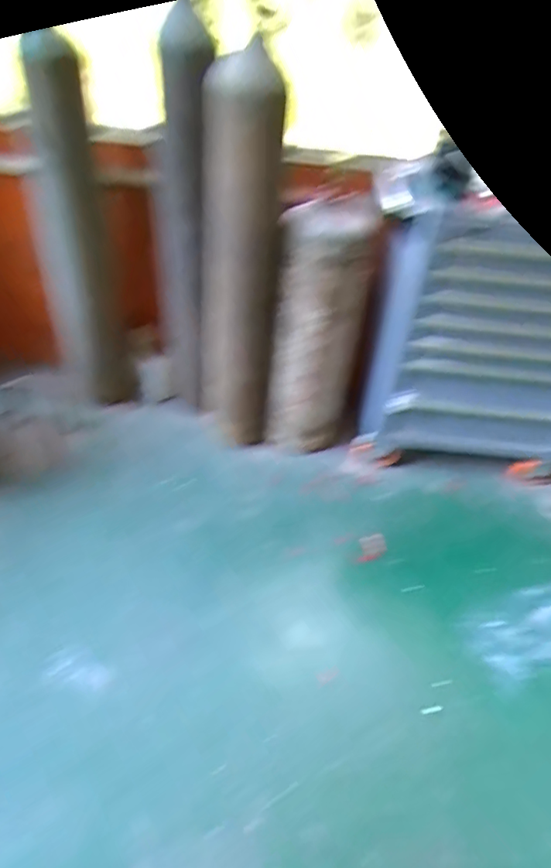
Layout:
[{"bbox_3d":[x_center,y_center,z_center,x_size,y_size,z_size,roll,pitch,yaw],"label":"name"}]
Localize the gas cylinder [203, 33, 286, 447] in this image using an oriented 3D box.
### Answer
[{"bbox_3d":[-0.123,-0.528,1.822,0.289,1.219,0.308,5,43,-4],"label":"gas cylinder"}]

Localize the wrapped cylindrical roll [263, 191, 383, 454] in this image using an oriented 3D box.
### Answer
[{"bbox_3d":[0.155,-0.351,1.906,0.320,0.882,0.325,5,43,-4],"label":"wrapped cylindrical roll"}]

